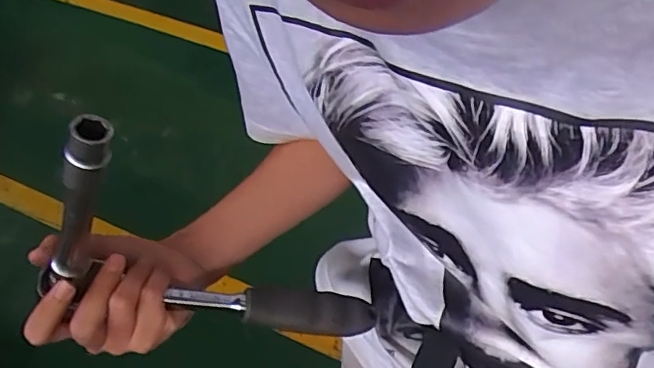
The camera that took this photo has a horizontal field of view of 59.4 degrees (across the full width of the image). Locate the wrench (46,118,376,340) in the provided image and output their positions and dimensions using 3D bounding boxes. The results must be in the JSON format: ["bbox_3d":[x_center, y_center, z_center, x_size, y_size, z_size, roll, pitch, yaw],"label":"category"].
[{"bbox_3d":[-0.094,0.065,0.390,0.135,0.276,0.028,-25,47,23],"label":"wrench"}]

